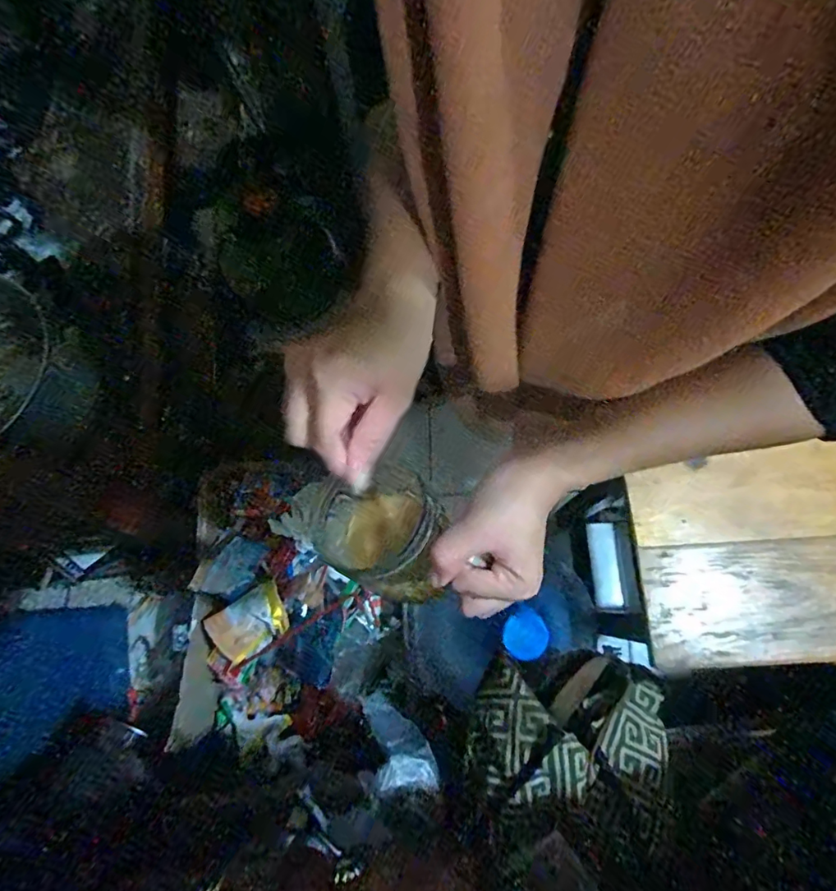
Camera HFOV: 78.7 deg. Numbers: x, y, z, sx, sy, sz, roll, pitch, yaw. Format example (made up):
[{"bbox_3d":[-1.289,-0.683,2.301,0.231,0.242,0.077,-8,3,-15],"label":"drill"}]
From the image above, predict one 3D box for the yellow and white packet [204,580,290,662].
[{"bbox_3d":[-0.268,0.284,0.818,0.117,0.035,0.080,-32,75,-8],"label":"yellow and white packet"}]

